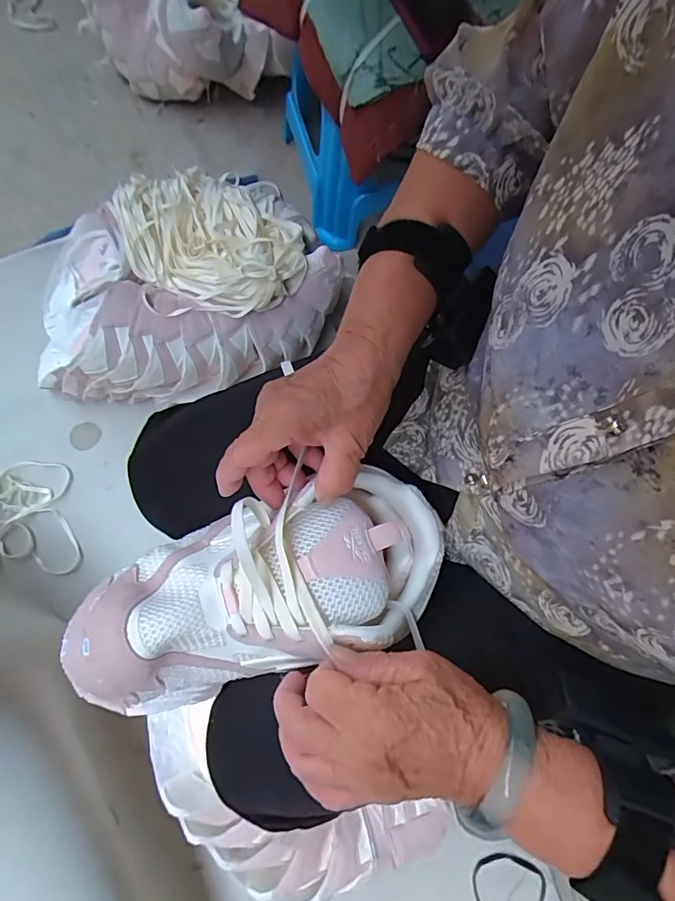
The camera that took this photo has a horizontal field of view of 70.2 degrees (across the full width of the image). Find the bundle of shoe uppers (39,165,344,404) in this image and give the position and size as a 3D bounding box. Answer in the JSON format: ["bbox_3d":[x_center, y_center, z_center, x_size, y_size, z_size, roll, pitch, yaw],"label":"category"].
[{"bbox_3d":[-0.255,-0.254,0.739,0.478,0.187,0.342,-17,78,-4],"label":"bundle of shoe uppers"}]

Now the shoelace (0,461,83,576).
[{"bbox_3d":[-0.480,0.106,0.747,0.131,0.019,0.189,-15,78,-3],"label":"shoelace"}]

